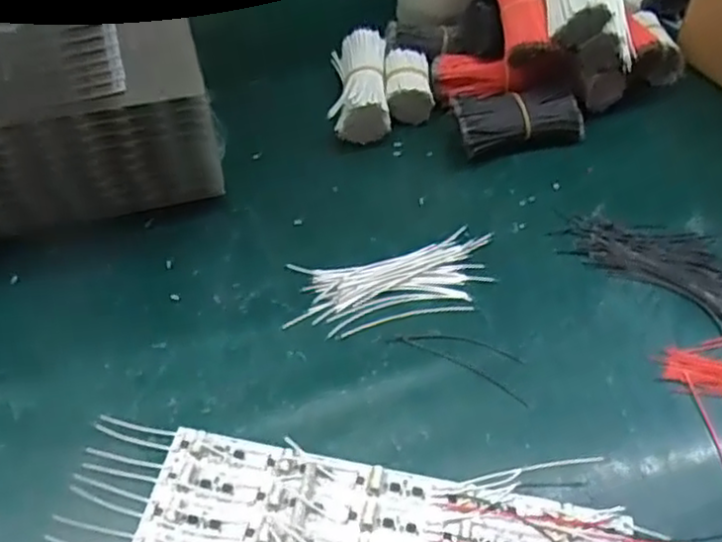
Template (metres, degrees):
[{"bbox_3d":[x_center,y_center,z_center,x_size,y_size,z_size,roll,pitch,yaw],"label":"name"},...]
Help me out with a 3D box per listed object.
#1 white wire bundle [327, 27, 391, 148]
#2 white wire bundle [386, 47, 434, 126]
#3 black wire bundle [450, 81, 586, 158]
[{"bbox_3d":[-0.001,-0.135,0.516,0.042,0.038,0.088,-1,52,-1],"label":"white wire bundle"},{"bbox_3d":[0.035,-0.136,0.519,0.033,0.030,0.053,1,52,0],"label":"white wire bundle"},{"bbox_3d":[0.110,-0.104,0.492,0.092,0.036,0.029,-12,53,-9],"label":"black wire bundle"}]

